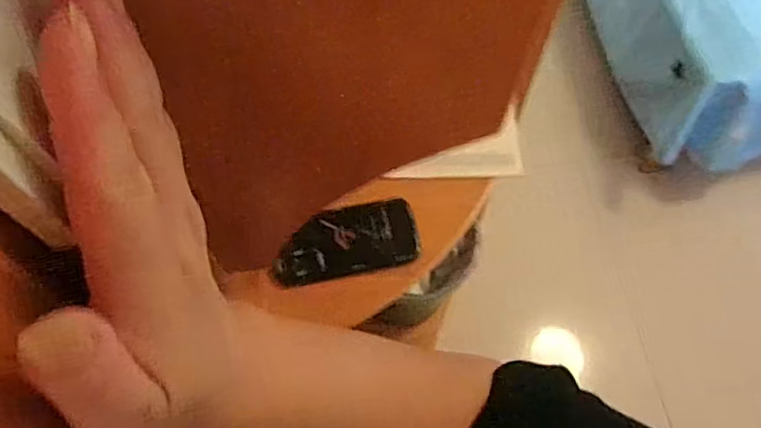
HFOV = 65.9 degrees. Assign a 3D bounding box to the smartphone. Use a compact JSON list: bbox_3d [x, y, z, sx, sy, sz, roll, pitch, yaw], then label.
[{"bbox_3d":[-0.039,0.032,0.665,0.163,0.005,0.076,-10,84,-10],"label":"smartphone"}]

